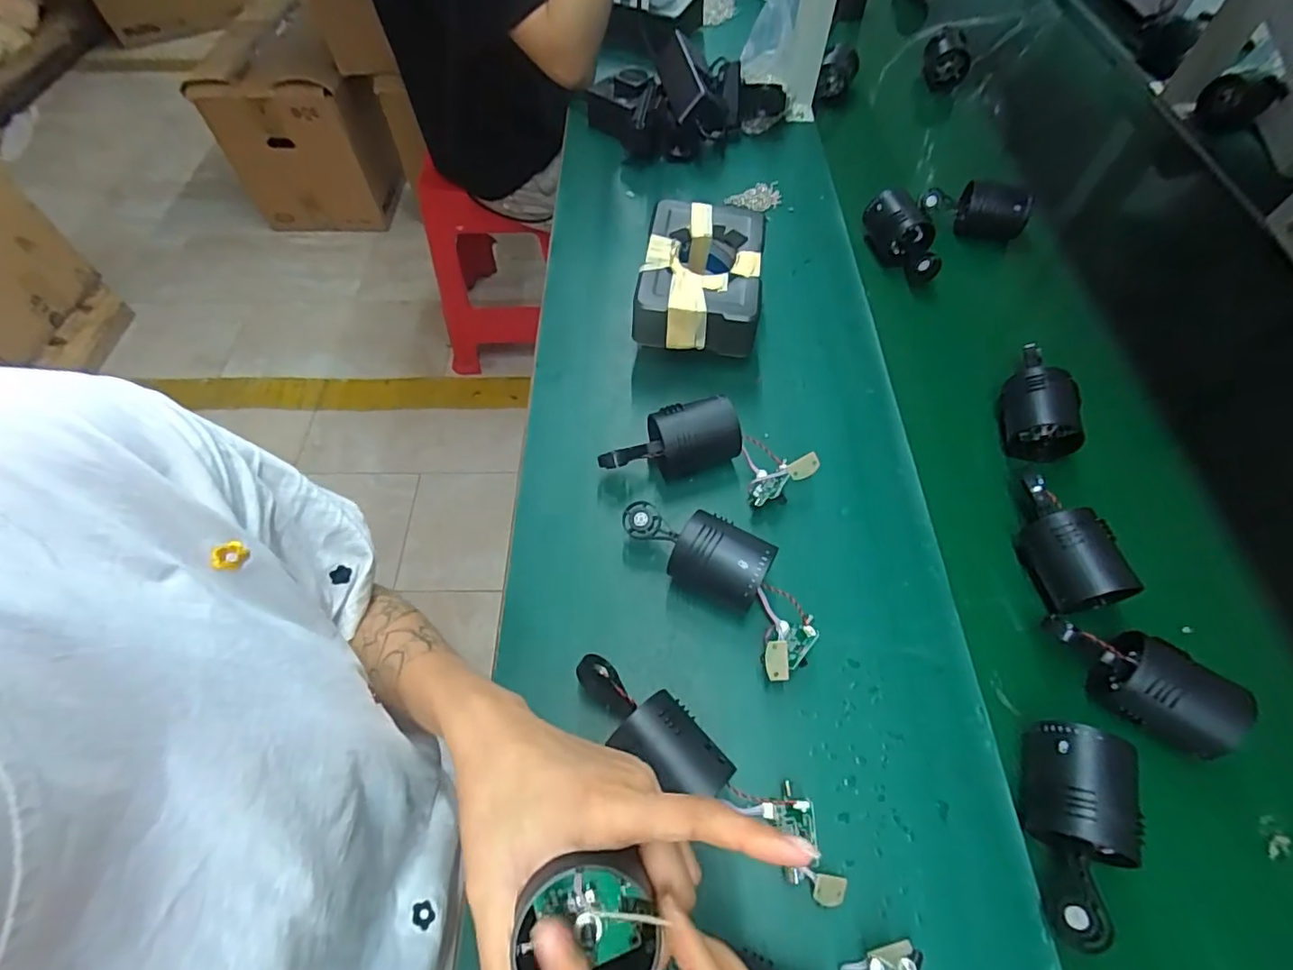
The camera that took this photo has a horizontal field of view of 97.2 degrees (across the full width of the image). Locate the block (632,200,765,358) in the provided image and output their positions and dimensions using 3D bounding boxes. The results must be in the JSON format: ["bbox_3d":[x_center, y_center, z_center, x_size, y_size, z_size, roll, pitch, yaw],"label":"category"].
[{"bbox_3d":[0.051,-0.206,0.548,0.114,0.050,0.159,6,59,5],"label":"block"}]

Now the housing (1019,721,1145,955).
[{"bbox_3d":[0.256,0.203,0.337,0.049,0.049,0.114,8,60,5],"label":"housing"}]

